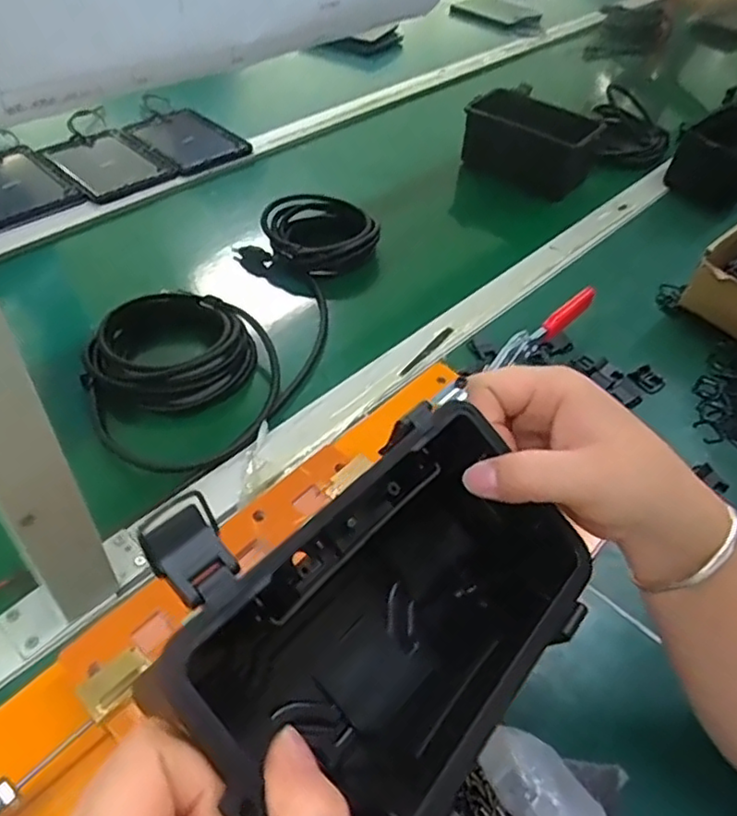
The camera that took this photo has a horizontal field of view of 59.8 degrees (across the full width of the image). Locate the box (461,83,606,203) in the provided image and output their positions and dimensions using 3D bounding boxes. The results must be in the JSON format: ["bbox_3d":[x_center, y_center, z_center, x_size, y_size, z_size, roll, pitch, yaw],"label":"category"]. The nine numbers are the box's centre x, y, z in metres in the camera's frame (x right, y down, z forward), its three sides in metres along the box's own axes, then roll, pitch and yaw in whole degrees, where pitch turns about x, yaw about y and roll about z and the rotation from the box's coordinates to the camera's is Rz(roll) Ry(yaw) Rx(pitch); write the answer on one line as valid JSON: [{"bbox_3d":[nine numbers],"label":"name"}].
[{"bbox_3d":[0.221,-0.360,0.865,0.164,0.083,0.101,27,51,19],"label":"box"}]

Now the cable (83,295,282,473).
[{"bbox_3d":[-0.171,-0.028,0.581,0.171,0.034,0.198,-5,48,-9],"label":"cable"}]

